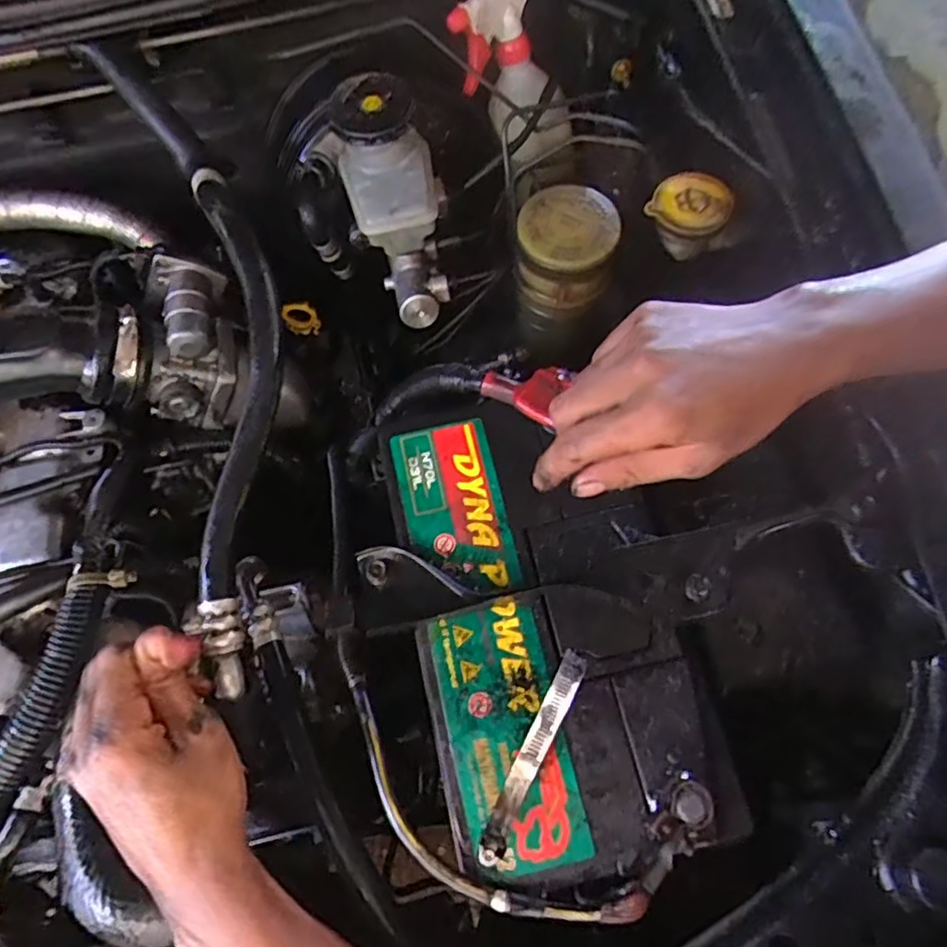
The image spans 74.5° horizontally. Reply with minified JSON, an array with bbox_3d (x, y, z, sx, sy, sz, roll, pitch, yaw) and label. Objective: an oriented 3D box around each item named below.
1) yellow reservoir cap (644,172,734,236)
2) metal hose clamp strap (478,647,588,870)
[{"bbox_3d":[0.174,-0.217,0.494,0.061,0.014,0.060,-1,68,3],"label":"yellow reservoir cap"},{"bbox_3d":[0.034,0.155,0.337,0.019,0.038,0.126,24,92,12],"label":"metal hose clamp strap"}]

